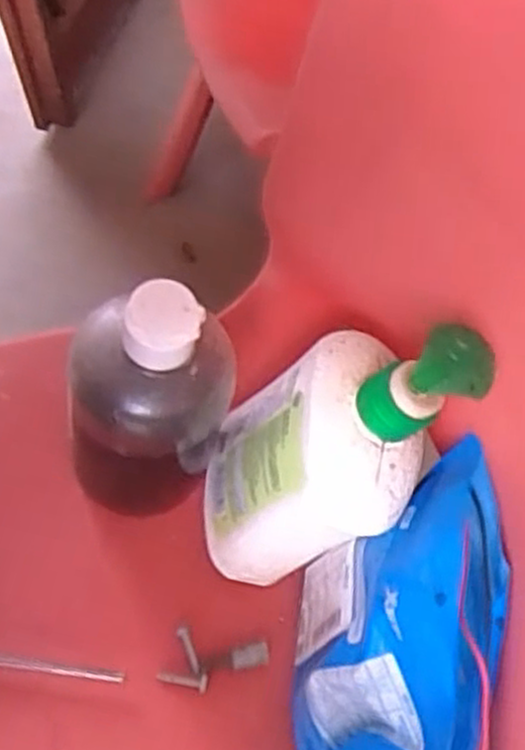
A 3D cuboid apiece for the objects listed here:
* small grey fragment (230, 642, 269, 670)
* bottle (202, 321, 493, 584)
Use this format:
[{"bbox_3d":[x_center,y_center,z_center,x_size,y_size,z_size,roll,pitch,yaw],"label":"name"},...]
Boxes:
[{"bbox_3d":[-0.006,0.141,0.388,0.019,0.006,0.010,-12,58,-6],"label":"small grey fragment"},{"bbox_3d":[0.028,0.031,0.354,0.046,0.191,0.090,12,51,-33],"label":"bottle"}]

